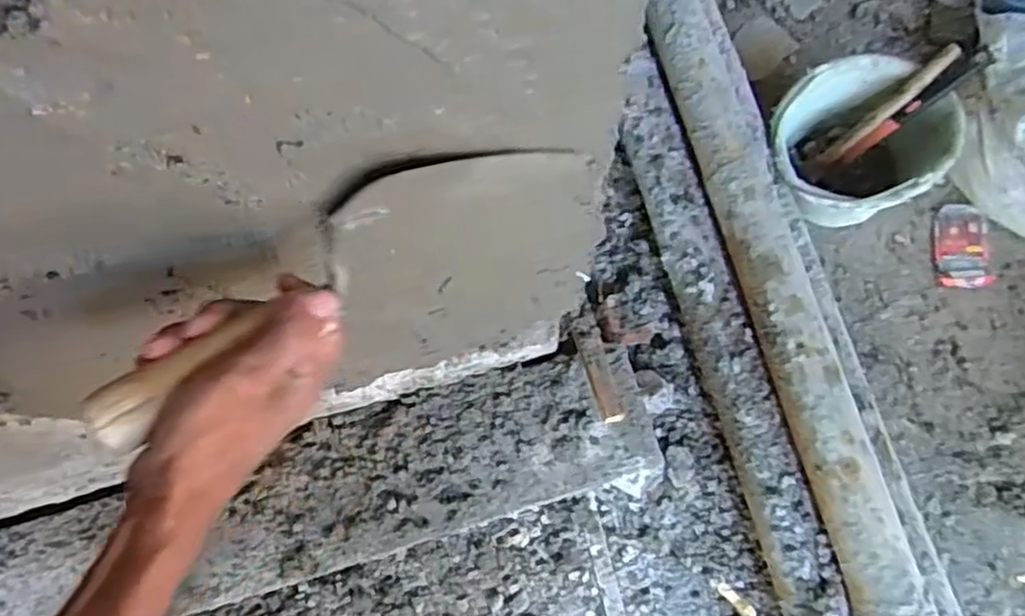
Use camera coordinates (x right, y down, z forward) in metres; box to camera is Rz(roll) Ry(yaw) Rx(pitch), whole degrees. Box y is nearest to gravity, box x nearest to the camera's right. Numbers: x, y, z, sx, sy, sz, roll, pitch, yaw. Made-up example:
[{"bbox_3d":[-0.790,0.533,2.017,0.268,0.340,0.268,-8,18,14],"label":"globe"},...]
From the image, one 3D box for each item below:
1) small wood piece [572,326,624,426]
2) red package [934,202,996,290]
[{"bbox_3d":[0.092,0.069,0.756,0.026,0.019,0.100,-19,74,-3],"label":"small wood piece"},{"bbox_3d":[0.693,-0.096,1.109,0.083,0.022,0.129,1,74,3],"label":"red package"}]

